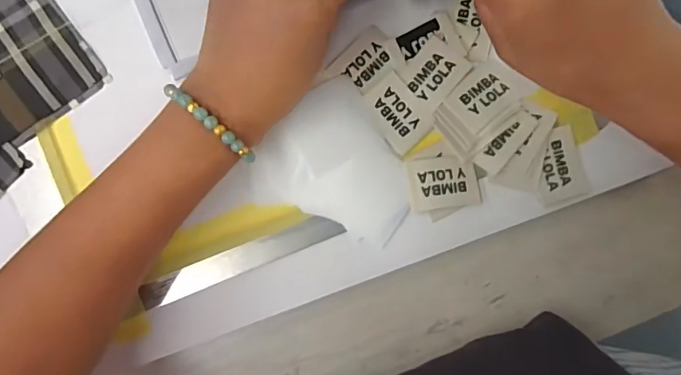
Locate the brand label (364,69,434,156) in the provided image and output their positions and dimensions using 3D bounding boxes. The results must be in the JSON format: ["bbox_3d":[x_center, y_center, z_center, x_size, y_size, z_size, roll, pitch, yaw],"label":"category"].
[{"bbox_3d":[0.040,-0.051,0.318,0.034,0.004,0.047,-41,93,-1],"label":"brand label"}]

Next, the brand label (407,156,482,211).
[{"bbox_3d":[0.072,-0.003,0.316,0.048,0.004,0.035,-6,92,-2],"label":"brand label"}]

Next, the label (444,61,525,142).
[{"bbox_3d":[0.096,-0.061,0.315,0.049,0.004,0.036,-37,81,-8],"label":"label"}]

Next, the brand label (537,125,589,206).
[{"bbox_3d":[0.150,-0.014,0.322,0.036,0.004,0.051,-15,91,-6],"label":"brand label"}]

